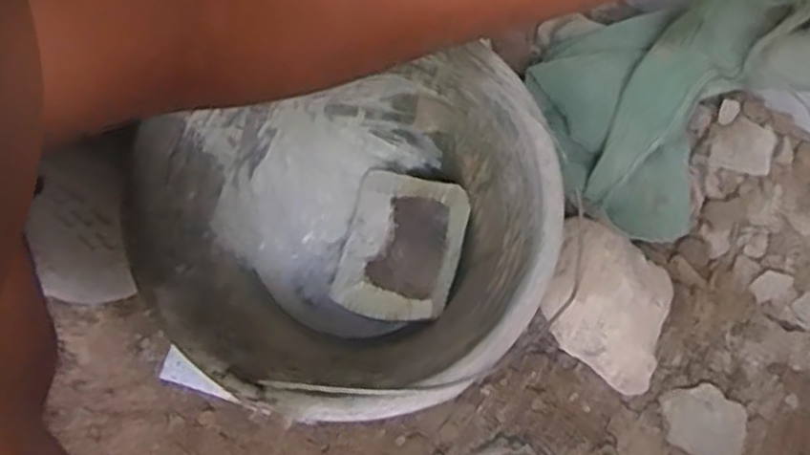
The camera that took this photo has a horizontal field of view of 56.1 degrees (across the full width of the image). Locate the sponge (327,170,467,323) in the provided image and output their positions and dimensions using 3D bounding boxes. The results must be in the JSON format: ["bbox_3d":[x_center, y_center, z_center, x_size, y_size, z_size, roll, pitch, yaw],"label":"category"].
[{"bbox_3d":[-0.002,0.017,0.568,0.090,0.032,0.109,13,74,26],"label":"sponge"}]

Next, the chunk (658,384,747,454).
[{"bbox_3d":[0.232,0.152,0.592,0.071,0.009,0.053,31,82,6],"label":"chunk"}]

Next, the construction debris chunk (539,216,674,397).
[{"bbox_3d":[0.154,0.059,0.574,0.097,0.068,0.113,16,80,4],"label":"construction debris chunk"}]

